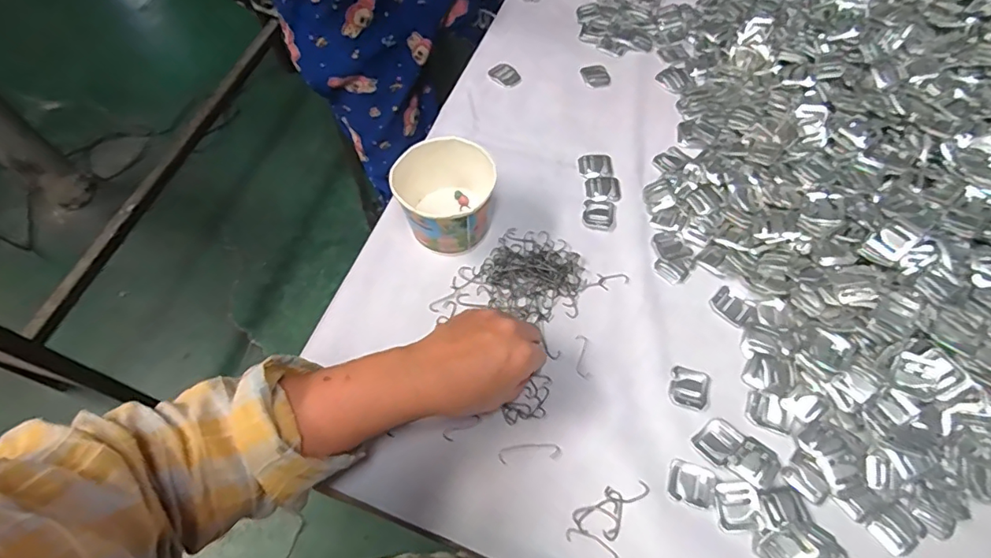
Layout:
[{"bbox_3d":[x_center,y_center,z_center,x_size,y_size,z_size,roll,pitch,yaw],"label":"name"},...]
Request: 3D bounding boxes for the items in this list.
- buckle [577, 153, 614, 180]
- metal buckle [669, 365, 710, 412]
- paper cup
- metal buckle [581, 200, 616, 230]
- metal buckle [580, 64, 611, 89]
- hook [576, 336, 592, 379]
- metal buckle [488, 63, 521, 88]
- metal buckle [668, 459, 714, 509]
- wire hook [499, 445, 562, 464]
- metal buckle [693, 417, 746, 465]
[{"bbox_3d":[0.110,-0.125,0.567,0.035,0.004,0.033,-6,61,-1],"label":"buckle"},{"bbox_3d":[0.167,0.093,0.444,0.032,0.004,0.034,13,62,9],"label":"metal buckle"},{"bbox_3d":[-0.047,-0.079,0.504,0.095,0.074,0.095,-1,61,1],"label":"paper cup"},{"bbox_3d":[0.107,-0.067,0.535,0.032,0.004,0.035,9,62,7],"label":"metal buckle"},{"bbox_3d":[0.123,-0.249,0.635,0.033,0.004,0.037,-16,62,-7],"label":"metal buckle"},{"bbox_3d":[0.077,0.069,0.463,0.013,0.004,0.040,-3,61,0],"label":"hook"},{"bbox_3d":[0.012,-0.252,0.640,0.039,0.007,0.028,33,67,18],"label":"metal buckle"},{"bbox_3d":[0.155,0.161,0.408,0.034,0.004,0.030,15,63,10],"label":"metal buckle"},{"bbox_3d":[0.028,0.141,0.419,0.050,0.004,0.013,-4,61,-1],"label":"wire hook"},{"bbox_3d":[0.182,0.130,0.421,0.033,0.006,0.028,-36,66,-16],"label":"metal buckle"}]

